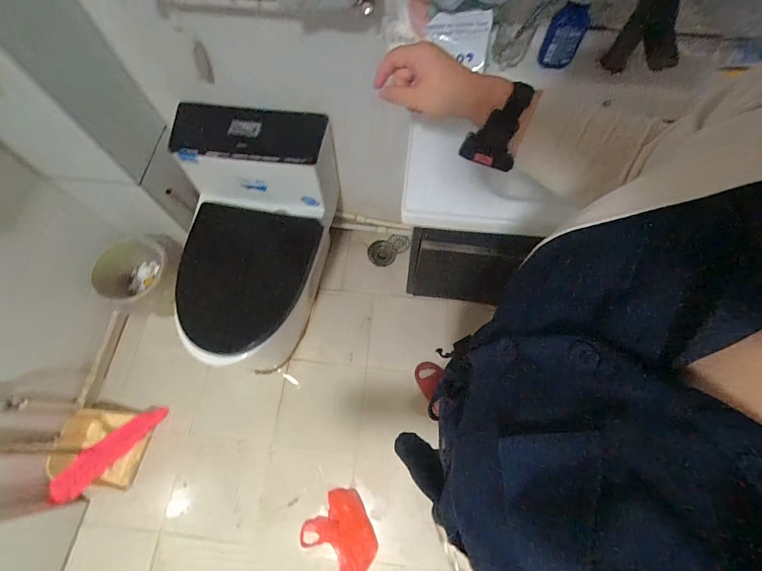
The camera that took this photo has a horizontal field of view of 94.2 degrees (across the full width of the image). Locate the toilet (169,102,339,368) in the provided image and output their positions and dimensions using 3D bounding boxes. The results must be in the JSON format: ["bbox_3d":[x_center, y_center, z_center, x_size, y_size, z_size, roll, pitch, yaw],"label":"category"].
[{"bbox_3d":[-0.352,-0.068,1.156,0.392,0.721,0.679,3,63,5],"label":"toilet"}]

